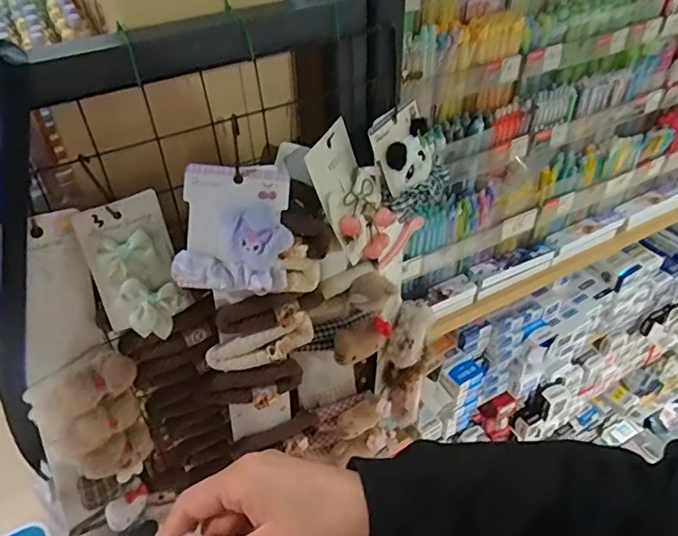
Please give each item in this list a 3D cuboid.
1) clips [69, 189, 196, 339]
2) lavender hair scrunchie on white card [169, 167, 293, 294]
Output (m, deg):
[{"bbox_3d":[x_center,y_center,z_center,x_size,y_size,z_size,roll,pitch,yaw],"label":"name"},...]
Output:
[{"bbox_3d":[-0.157,0.001,0.429,0.064,0.110,0.024,-23,23,-25],"label":"clips"},{"bbox_3d":[-0.082,-0.031,0.428,0.089,0.099,0.037,7,9,-6],"label":"lavender hair scrunchie on white card"}]

